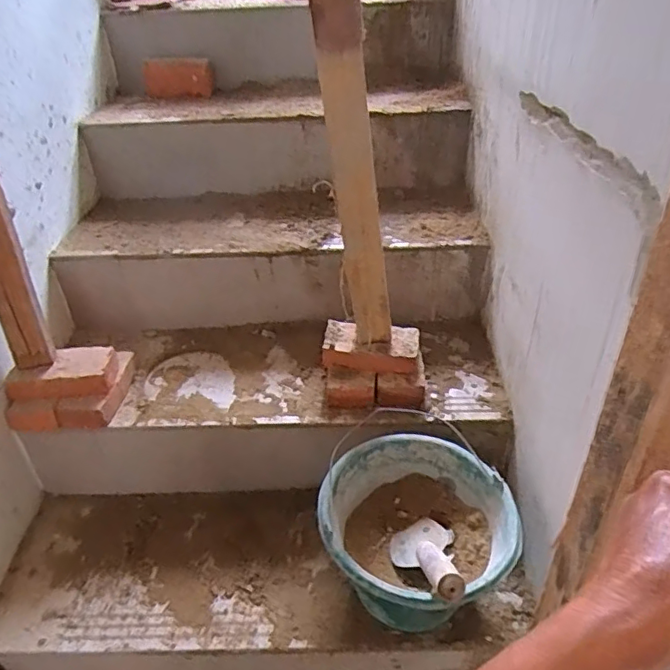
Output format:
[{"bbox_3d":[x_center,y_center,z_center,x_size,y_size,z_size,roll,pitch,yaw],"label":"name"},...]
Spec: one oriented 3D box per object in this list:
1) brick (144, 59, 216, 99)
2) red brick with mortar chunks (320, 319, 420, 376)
[{"bbox_3d":[-0.372,-0.615,1.335,0.164,0.081,0.058,-6,36,-6],"label":"brick"},{"bbox_3d":[0.062,0.021,0.955,0.161,0.043,0.082,2,36,6],"label":"red brick with mortar chunks"}]

